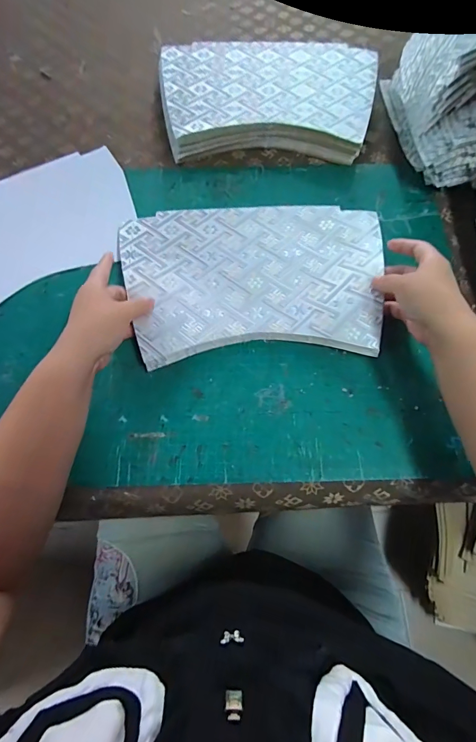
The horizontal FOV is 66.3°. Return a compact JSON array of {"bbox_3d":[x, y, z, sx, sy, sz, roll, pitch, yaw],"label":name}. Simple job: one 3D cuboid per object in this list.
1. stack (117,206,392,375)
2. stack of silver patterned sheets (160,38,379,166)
[{"bbox_3d":[0.021,-0.119,0.445,0.311,0.019,0.219,-4,68,-1],"label":"stack"},{"bbox_3d":[0.042,-0.416,0.558,0.330,0.041,0.228,1,68,1],"label":"stack of silver patterned sheets"}]

